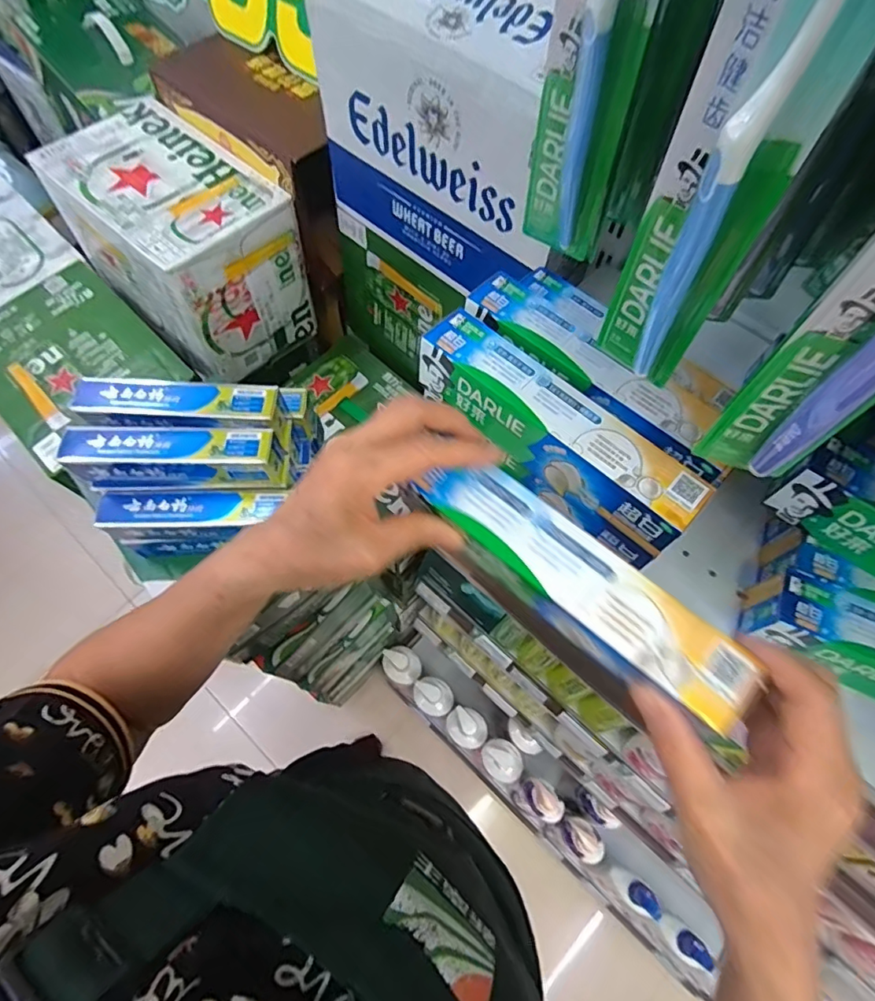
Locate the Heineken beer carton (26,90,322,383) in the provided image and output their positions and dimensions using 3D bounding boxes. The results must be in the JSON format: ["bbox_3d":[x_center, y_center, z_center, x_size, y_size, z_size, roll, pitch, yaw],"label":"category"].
[{"bbox_3d":[-0.335,-0.336,0.694,0.305,0.194,0.184,41,70,15],"label":"Heineken beer carton"}]

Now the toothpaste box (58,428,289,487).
[{"bbox_3d":[-0.233,-0.039,0.468,0.186,0.041,0.045,3,65,0],"label":"toothpaste box"}]

